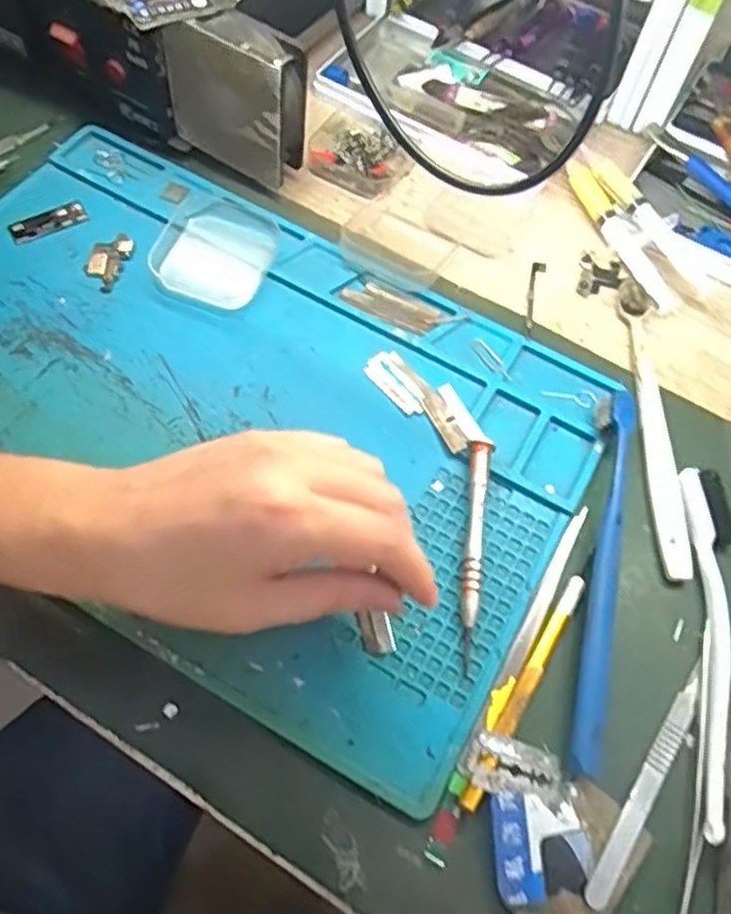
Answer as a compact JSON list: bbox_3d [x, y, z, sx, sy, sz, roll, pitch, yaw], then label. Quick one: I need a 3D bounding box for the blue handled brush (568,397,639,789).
[{"bbox_3d":[0.113,0.051,0.339,0.018,0.015,0.186,13,62,2],"label":"blue handled brush"}]

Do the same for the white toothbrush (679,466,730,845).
[{"bbox_3d":[0.162,0.082,0.329,0.025,0.009,0.169,10,62,0],"label":"white toothbrush"}]

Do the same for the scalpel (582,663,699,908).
[{"bbox_3d":[0.121,0.137,0.302,0.010,0.006,0.110,35,65,13],"label":"scalpel"}]

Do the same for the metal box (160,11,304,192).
[{"bbox_3d":[-0.075,-0.213,0.425,0.076,0.088,0.035,27,63,10],"label":"metal box"}]

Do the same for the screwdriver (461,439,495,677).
[{"bbox_3d":[0.052,0.044,0.341,0.010,0.014,0.111,9,62,0],"label":"screwdriver"}]

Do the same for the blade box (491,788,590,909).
[{"bbox_3d":[0.070,0.156,0.286,0.037,0.005,0.039,-2,62,-6],"label":"blade box"}]

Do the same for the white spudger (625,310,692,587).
[{"bbox_3d":[0.156,-0.012,0.386,0.016,0.008,0.160,4,62,-3],"label":"white spudger"}]

